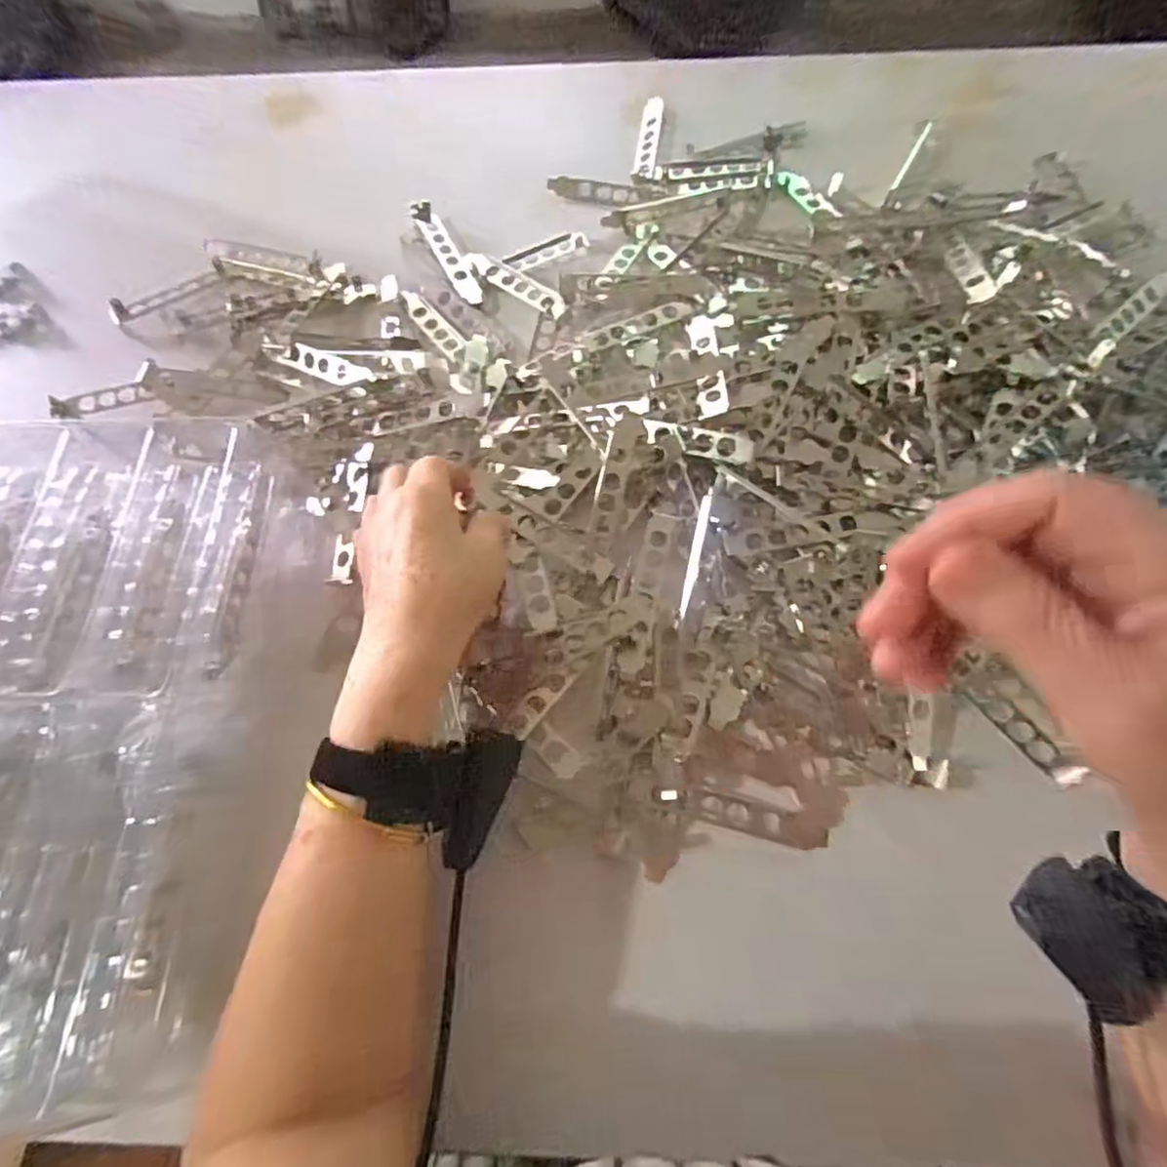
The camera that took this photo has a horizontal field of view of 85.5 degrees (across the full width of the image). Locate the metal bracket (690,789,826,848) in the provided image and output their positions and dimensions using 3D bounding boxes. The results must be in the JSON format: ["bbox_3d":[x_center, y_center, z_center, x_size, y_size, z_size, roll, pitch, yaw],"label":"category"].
[{"bbox_3d":[0.104,0.139,0.373,0.082,0.004,0.019,14,72,3],"label":"metal bracket"}]

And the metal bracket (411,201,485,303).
[{"bbox_3d":[-0.118,-0.288,0.547,0.021,0.010,0.125,-26,70,-8],"label":"metal bracket"}]

